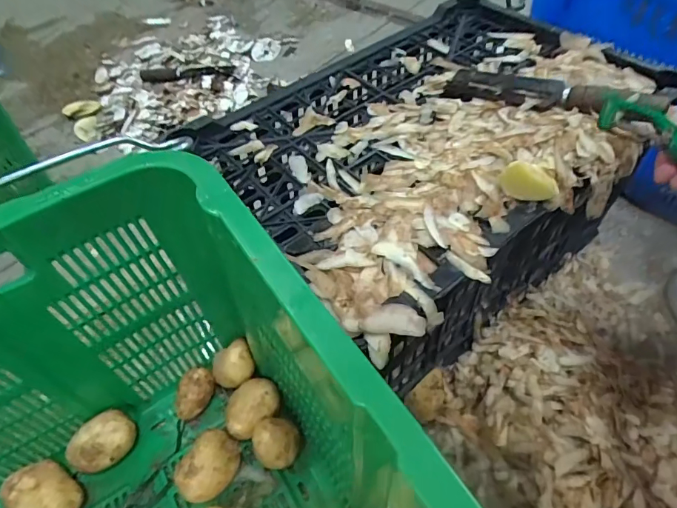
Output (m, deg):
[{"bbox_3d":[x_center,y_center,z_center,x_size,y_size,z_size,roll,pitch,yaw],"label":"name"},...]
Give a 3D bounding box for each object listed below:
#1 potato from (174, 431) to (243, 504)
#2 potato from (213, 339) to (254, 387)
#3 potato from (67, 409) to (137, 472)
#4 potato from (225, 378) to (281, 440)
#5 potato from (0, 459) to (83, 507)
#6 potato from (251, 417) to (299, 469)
[{"bbox_3d":[-0.154,0.261,0.537,0.057,0.059,0.078,25,58,22],"label":"potato"},{"bbox_3d":[-0.144,0.147,0.595,0.059,0.047,0.051,-11,52,-4],"label":"potato"},{"bbox_3d":[-0.295,0.242,0.558,0.074,0.061,0.056,-29,56,-17],"label":"potato"},{"bbox_3d":[-0.112,0.205,0.578,0.053,0.062,0.074,37,63,28],"label":"potato"},{"bbox_3d":[-0.348,0.287,0.522,0.083,0.060,0.064,29,60,24],"label":"potato"},{"bbox_3d":[-0.078,0.236,0.548,0.051,0.061,0.050,-2,52,3],"label":"potato"}]

